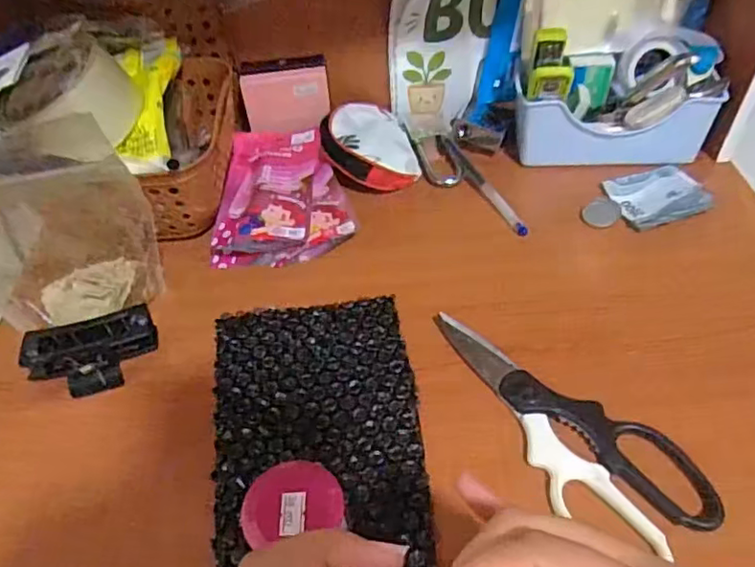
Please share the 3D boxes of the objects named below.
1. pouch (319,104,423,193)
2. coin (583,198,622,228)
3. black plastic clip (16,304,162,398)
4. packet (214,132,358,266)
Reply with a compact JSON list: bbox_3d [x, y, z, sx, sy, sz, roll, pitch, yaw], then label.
[{"bbox_3d":[-0.008,-0.121,0.532,0.080,0.026,0.099,7,45,-24],"label":"pouch"},{"bbox_3d":[0.180,-0.057,0.488,0.029,0.004,0.030,-9,52,7],"label":"coin"},{"bbox_3d":[-0.194,0.047,0.412,0.082,0.031,0.049,-18,50,-12],"label":"black plastic clip"},{"bbox_3d":[-0.084,-0.073,0.509,0.107,0.038,0.134,-11,49,-6],"label":"packet"}]

